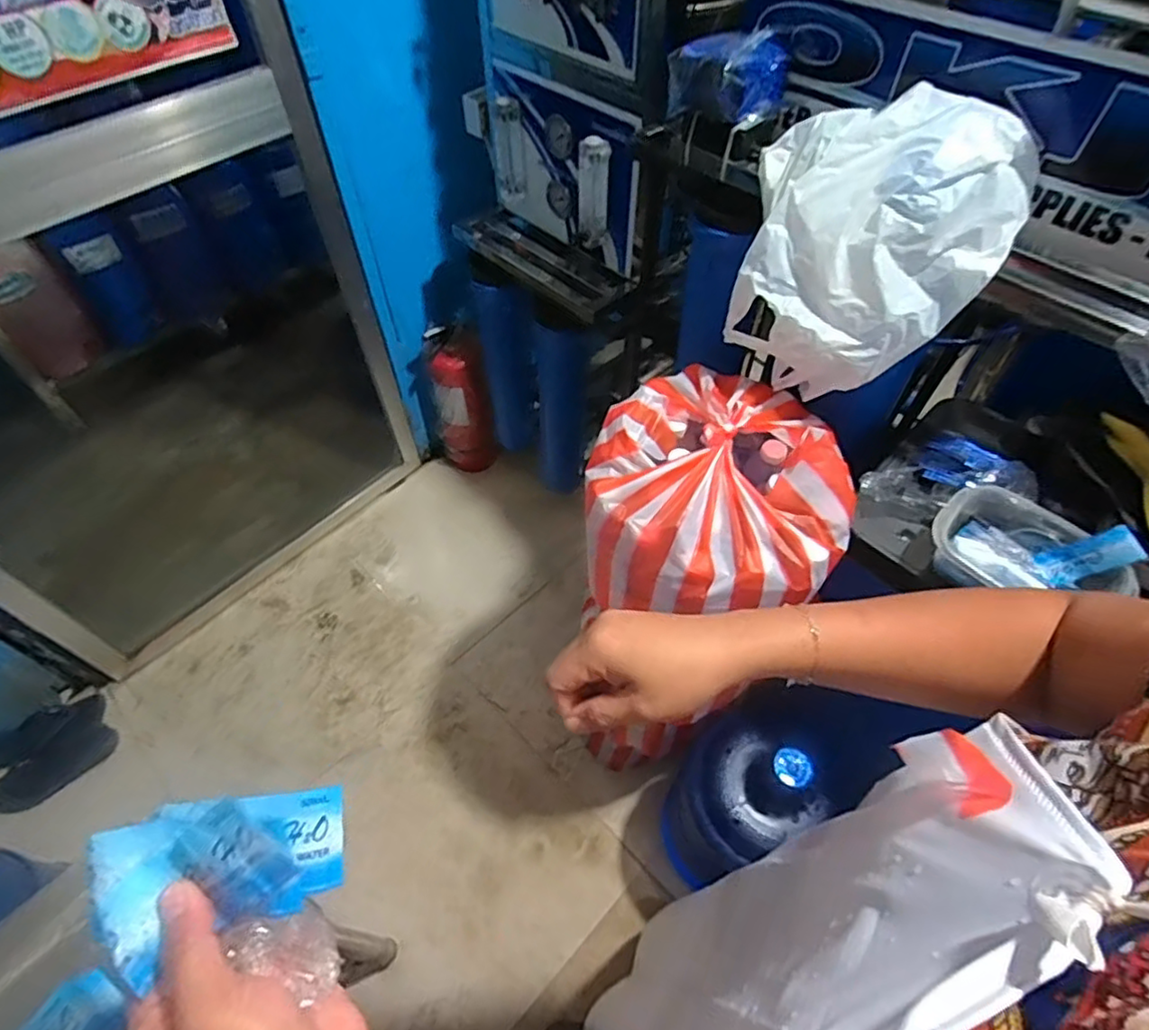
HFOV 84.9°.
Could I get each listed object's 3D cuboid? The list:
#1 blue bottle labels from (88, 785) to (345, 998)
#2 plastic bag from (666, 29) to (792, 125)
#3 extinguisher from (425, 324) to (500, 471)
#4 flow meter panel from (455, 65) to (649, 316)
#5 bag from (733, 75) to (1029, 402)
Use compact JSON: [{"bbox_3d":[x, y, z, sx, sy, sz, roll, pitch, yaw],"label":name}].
[{"bbox_3d":[-0.159,0.157,0.271,0.102,0.040,0.063,-7,54,-5],"label":"blue bottle labels"},{"bbox_3d":[0.183,-0.523,0.746,0.141,0.072,0.092,10,55,7],"label":"plastic bag"},{"bbox_3d":[-0.303,-0.299,1.668,0.128,0.443,0.133,-22,57,-15],"label":"extinguisher"},{"bbox_3d":[-0.058,-0.591,1.124,0.131,0.309,0.420,-32,59,-32],"label":"flow meter panel"},{"bbox_3d":[0.325,-0.296,0.704,0.266,0.252,0.196,18,56,13],"label":"bag"}]

